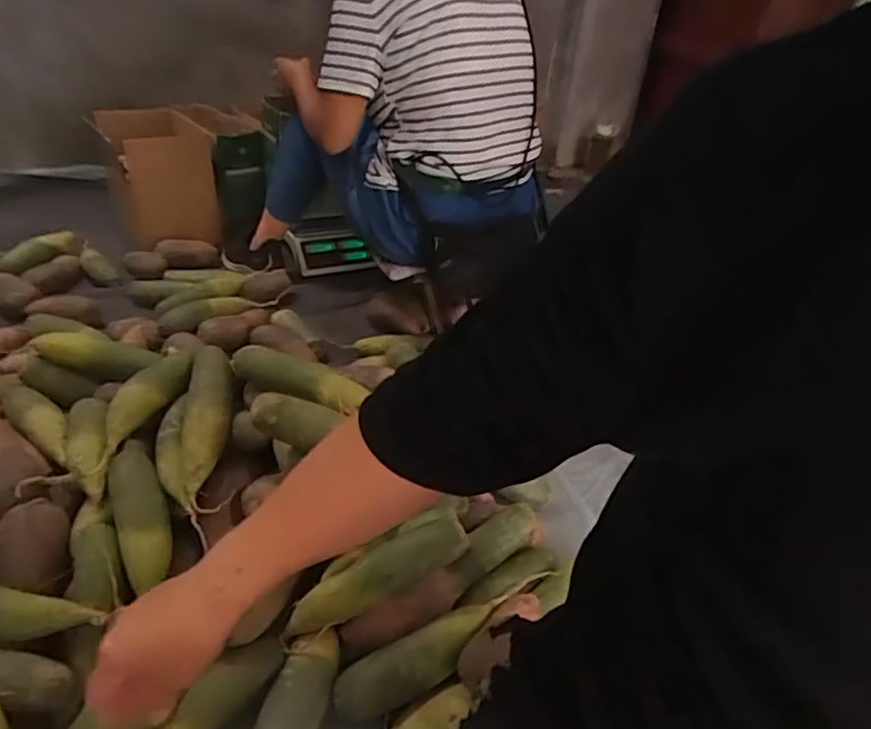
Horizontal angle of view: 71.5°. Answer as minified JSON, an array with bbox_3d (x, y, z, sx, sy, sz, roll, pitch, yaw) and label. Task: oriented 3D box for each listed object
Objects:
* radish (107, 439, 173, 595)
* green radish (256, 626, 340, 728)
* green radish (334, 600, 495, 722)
[{"bbox_3d":[-0.355,0.165,0.725,0.058,0.065,0.208,-14,38,-28],"label":"radish"},{"bbox_3d":[-0.141,0.345,0.611,0.056,0.046,0.153,13,49,10],"label":"green radish"},{"bbox_3d":[-0.019,0.324,0.654,0.182,0.051,0.060,-24,42,-19],"label":"green radish"}]

